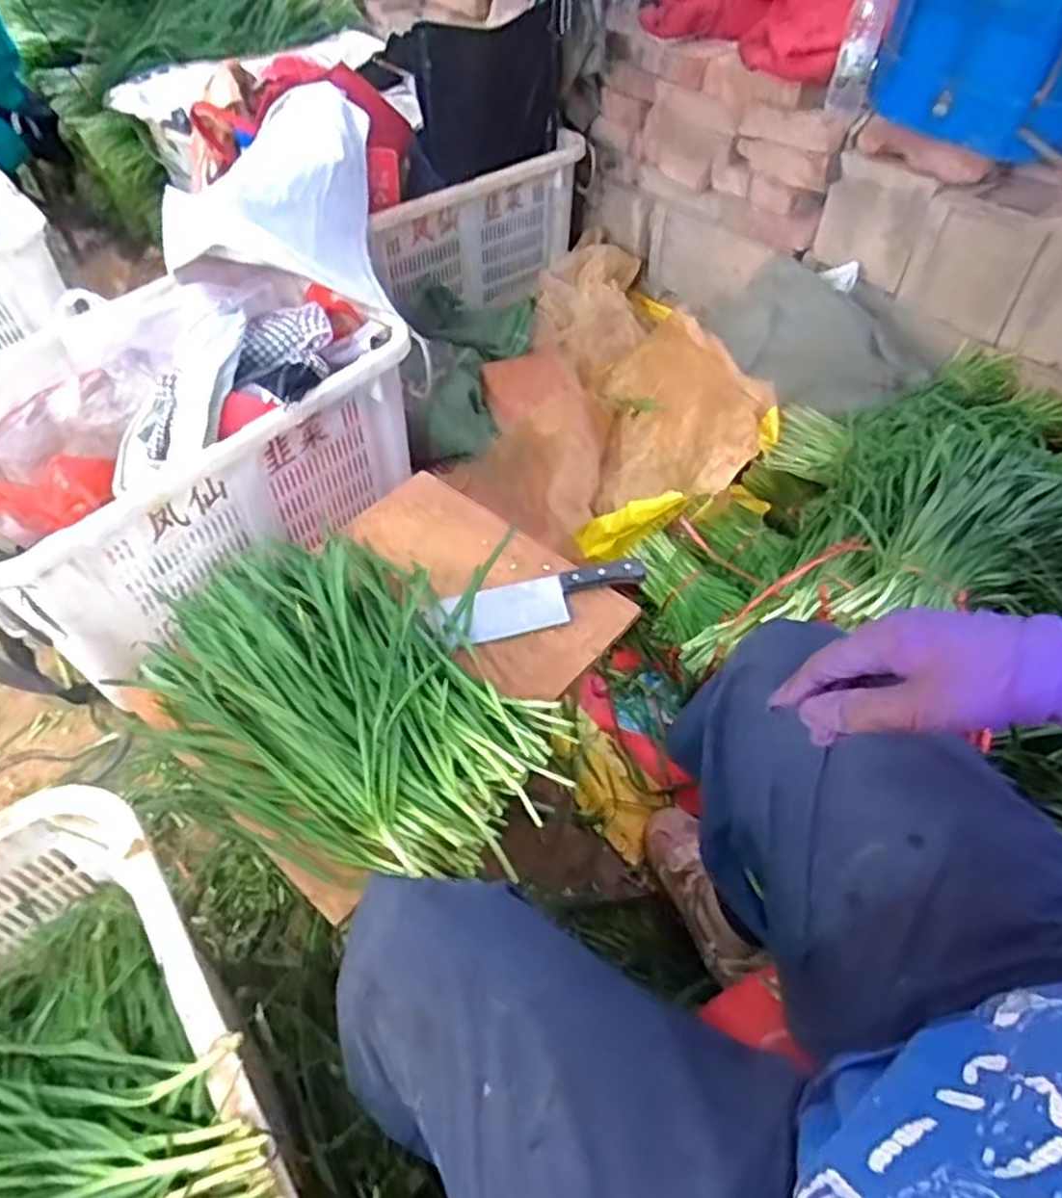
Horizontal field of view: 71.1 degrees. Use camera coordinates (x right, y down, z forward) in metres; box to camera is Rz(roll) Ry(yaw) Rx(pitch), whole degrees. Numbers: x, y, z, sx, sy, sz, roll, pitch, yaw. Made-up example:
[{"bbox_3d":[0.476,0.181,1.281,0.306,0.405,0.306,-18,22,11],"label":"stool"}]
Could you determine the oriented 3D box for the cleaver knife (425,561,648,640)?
[{"bbox_3d":[0.011,-0.001,0.848,0.245,0.024,0.068,-11,50,-7],"label":"cleaver knife"}]

